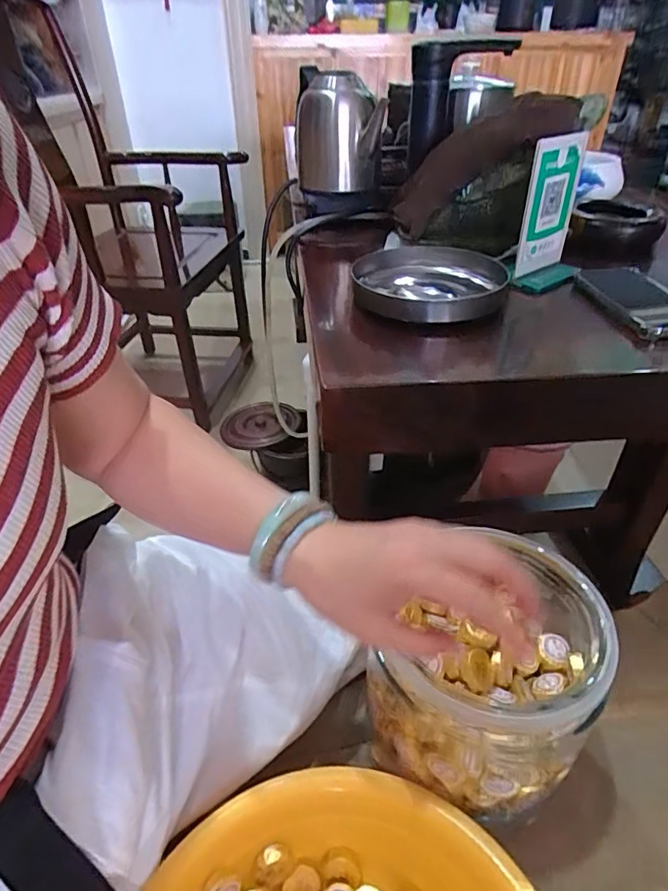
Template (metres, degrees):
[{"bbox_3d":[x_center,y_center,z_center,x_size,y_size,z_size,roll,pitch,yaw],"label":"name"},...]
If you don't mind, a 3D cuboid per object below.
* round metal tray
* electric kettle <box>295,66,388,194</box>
[{"bbox_3d":[0.110,-0.192,0.613,0.178,0.028,0.176,11,39,16],"label":"round metal tray"},{"bbox_3d":[0.005,-0.479,0.797,0.129,0.150,0.120,-3,37,-2],"label":"electric kettle"}]

